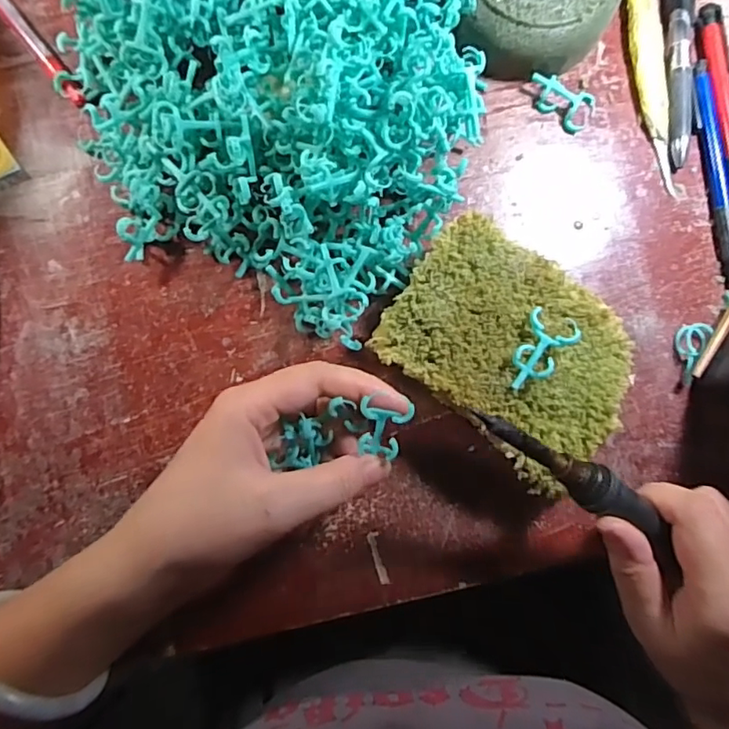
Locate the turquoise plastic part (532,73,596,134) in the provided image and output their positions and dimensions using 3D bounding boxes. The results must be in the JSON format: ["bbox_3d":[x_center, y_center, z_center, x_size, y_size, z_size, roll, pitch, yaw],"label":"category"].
[{"bbox_3d":[0.116,-0.158,0.319,0.041,0.011,0.023,30,86,-1],"label":"turquoise plastic part"}]

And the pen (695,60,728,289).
[{"bbox_3d":[0.211,-0.113,0.321,0.013,0.008,0.135,-10,87,-4],"label":"pen"}]

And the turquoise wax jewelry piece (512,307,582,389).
[{"bbox_3d":[0.086,-0.005,0.266,0.023,0.014,0.039,26,86,-1],"label":"turquoise wax jewelry piece"}]

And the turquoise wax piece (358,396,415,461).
[{"bbox_3d":[0.008,0.029,0.256,0.024,0.016,0.027,21,86,-2],"label":"turquoise wax piece"}]

